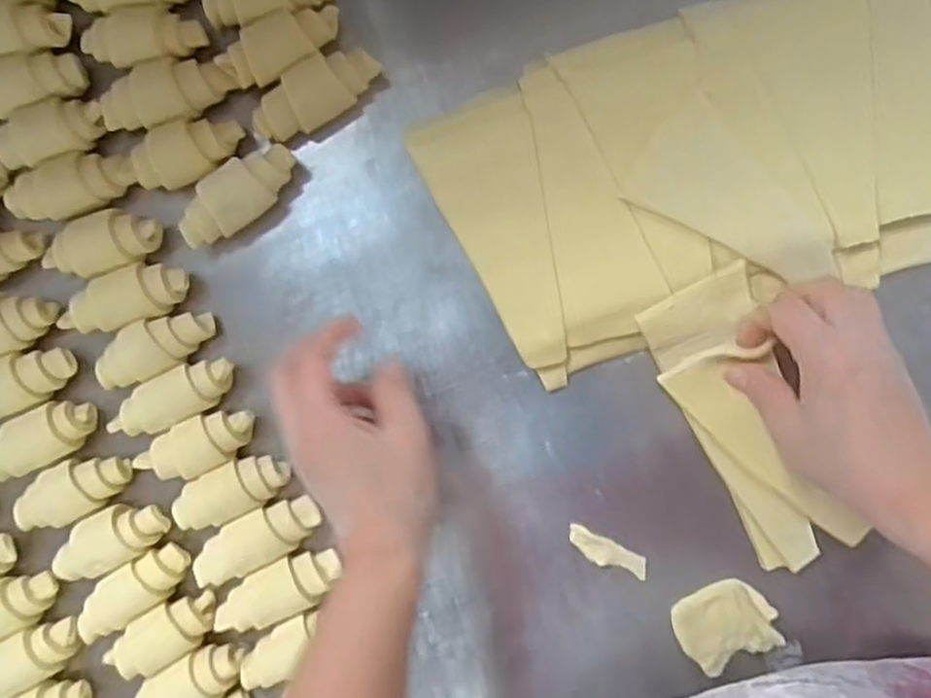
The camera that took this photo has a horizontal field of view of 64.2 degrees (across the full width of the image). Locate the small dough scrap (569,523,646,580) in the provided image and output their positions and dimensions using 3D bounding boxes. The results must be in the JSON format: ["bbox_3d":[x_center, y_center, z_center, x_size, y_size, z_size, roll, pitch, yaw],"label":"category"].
[{"bbox_3d":[0.089,0.128,0.464,0.053,0.004,0.017,24,92,1],"label":"small dough scrap"}]

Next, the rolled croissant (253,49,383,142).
[{"bbox_3d":[-0.091,-0.156,0.456,0.080,0.028,0.032,-34,90,2],"label":"rolled croissant"}]

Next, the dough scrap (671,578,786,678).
[{"bbox_3d":[0.161,0.171,0.457,0.057,0.011,0.050,-27,91,2],"label":"dough scrap"}]

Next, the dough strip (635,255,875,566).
[{"bbox_3d":[0.173,0.046,0.444,0.068,0.018,0.181,-26,94,6],"label":"dough strip"}]

